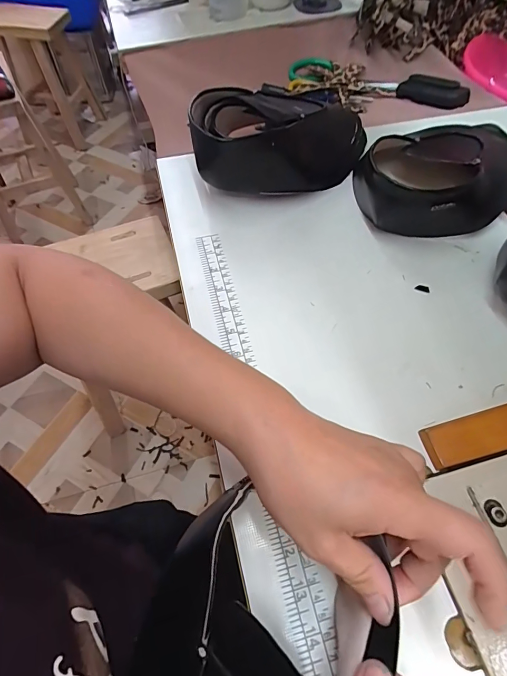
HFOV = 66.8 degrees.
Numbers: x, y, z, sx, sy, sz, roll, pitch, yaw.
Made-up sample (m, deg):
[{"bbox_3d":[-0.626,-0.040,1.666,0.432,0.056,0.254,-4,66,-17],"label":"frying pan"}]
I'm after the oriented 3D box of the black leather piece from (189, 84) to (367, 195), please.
[{"bbox_3d":[0.039,-0.229,0.440,0.223,0.083,0.104,-18,60,-11],"label":"black leather piece"}]

